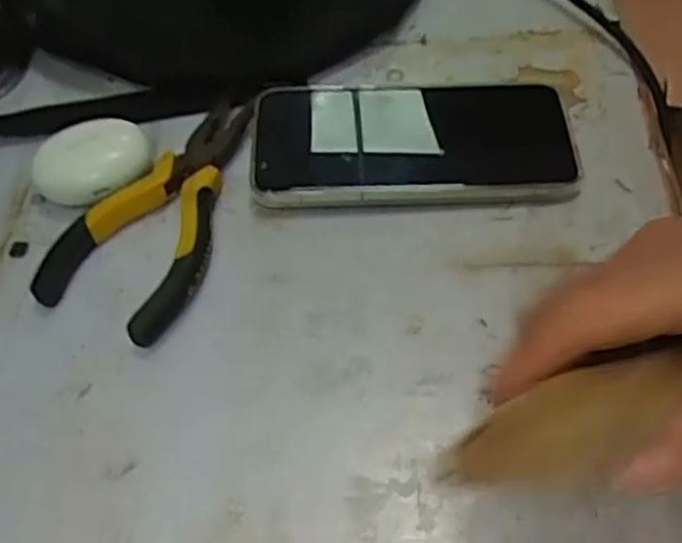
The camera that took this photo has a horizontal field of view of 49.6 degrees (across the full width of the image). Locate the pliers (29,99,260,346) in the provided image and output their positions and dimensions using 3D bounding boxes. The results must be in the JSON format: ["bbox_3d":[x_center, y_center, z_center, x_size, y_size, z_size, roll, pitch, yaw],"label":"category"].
[{"bbox_3d":[-0.083,-0.037,0.369,0.069,0.016,0.151,17,57,15],"label":"pliers"}]

